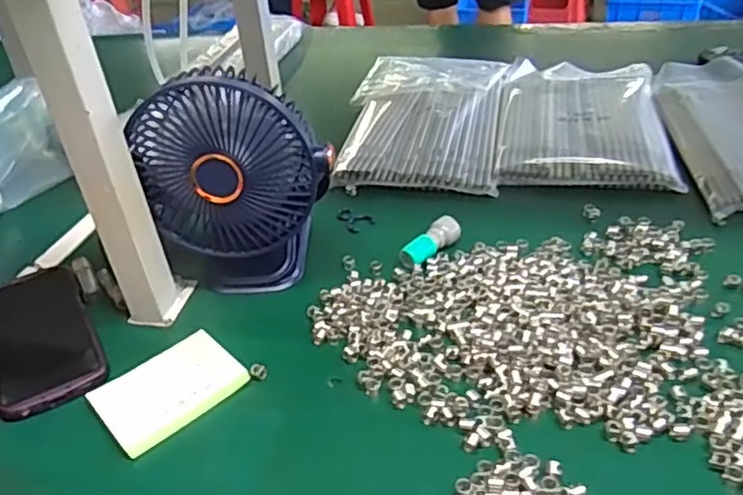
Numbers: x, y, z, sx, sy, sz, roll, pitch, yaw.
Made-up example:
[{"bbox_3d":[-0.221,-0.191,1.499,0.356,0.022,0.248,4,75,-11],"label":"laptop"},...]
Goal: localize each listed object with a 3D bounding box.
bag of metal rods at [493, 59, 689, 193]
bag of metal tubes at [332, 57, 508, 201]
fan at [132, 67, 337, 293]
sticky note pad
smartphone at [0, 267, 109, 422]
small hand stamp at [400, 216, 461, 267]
[{"bbox_3d":[0.253,-0.162,0.788,0.184,0.019,0.321,2,35,13],"label":"bag of metal rods"},{"bbox_3d":[0.063,-0.164,0.794,0.186,0.038,0.317,2,35,13],"label":"bag of metal tubes"},{"bbox_3d":[-0.108,-0.048,0.519,0.133,0.190,0.093,-17,35,-14],"label":"fan"},{"bbox_3d":[-0.144,0.099,0.458,0.092,0.018,0.067,-31,40,-31],"label":"sticky note pad"},{"bbox_3d":[-0.269,0.071,0.525,0.080,0.016,0.171,-23,37,-23],"label":"smartphone"},{"bbox_3d":[0.053,-0.004,0.574,0.063,0.021,0.022,-29,40,-29],"label":"small hand stamp"}]

